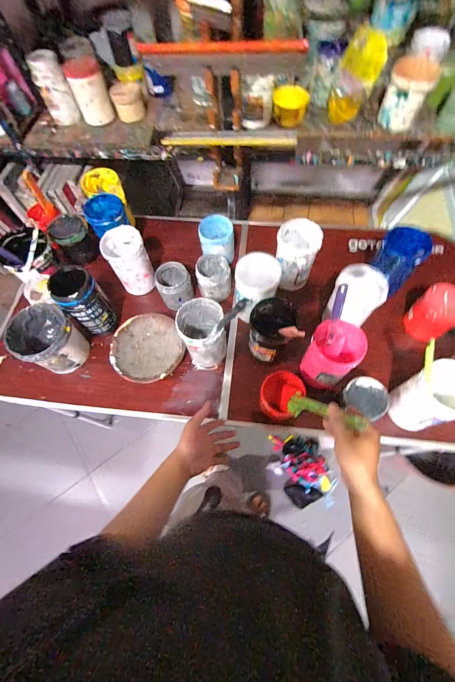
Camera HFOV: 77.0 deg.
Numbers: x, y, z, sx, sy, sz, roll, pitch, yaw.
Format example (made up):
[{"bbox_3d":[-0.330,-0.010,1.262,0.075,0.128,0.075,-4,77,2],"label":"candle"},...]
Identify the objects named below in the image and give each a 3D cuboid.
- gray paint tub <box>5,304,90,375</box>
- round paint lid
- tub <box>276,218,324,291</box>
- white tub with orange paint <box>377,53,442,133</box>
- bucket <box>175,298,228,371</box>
[{"bbox_3d":[-0.388,0.003,0.637,0.115,0.120,0.118,27,69,14],"label":"gray paint tub"},{"bbox_3d":[-0.188,0.017,0.671,0.160,0.029,0.168,-1,62,1],"label":"round paint lid"},{"bbox_3d":[0.161,-0.201,0.682,0.094,0.121,0.112,12,66,8],"label":"tub"},{"bbox_3d":[0.521,-0.718,0.832,0.125,0.137,0.116,22,68,12],"label":"white tub with orange paint"},{"bbox_3d":[-0.052,-0.015,0.617,0.093,0.136,0.104,-10,65,-2],"label":"bucket"}]

